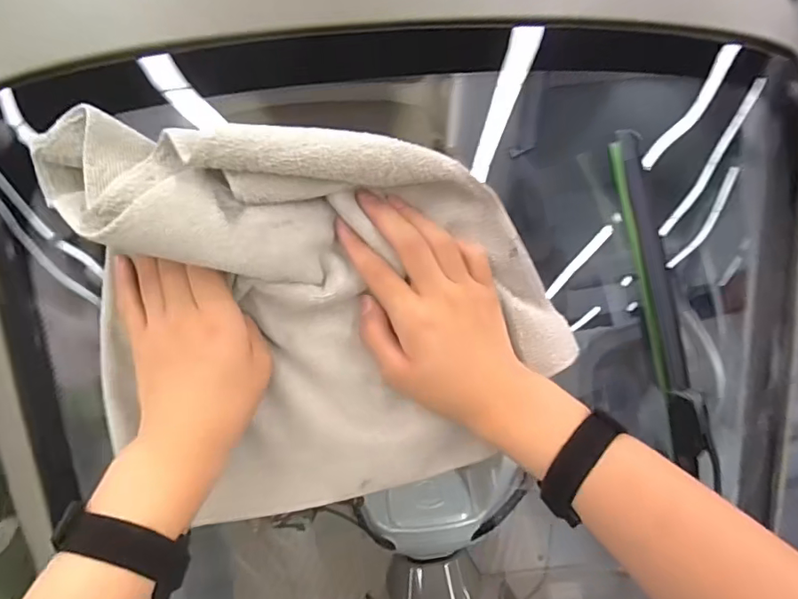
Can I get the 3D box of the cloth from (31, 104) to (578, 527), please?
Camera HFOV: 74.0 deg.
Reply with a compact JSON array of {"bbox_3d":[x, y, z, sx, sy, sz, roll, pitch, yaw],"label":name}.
[{"bbox_3d":[-0.053,0.031,0.375,0.375,0.292,0.087,-5,18,-11],"label":"cloth"}]

